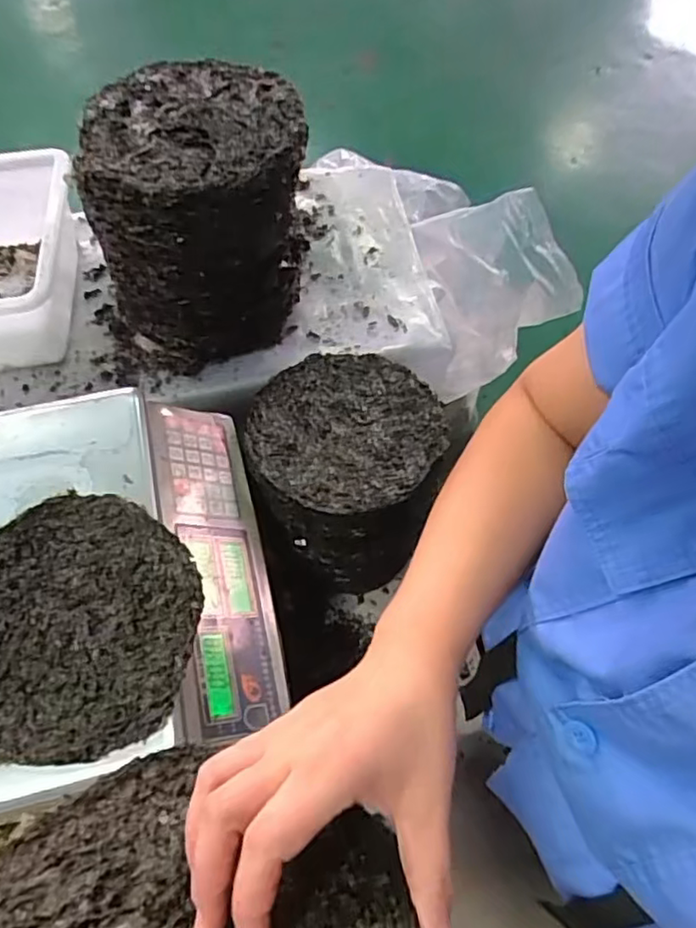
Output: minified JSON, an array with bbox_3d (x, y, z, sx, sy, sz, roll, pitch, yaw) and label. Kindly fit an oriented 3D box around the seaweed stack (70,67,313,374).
[{"bbox_3d":[-0.155,-0.251,0.666,0.224,0.232,0.186,-17,64,-8],"label":"seaweed stack"}]

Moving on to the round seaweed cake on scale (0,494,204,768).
[{"bbox_3d":[-0.206,0.114,0.459,0.182,0.017,0.186,0,63,1],"label":"round seaweed cake on scale"}]

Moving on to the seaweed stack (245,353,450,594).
[{"bbox_3d":[-0.004,0.010,0.699,0.194,0.178,0.204,18,64,10],"label":"seaweed stack"}]

